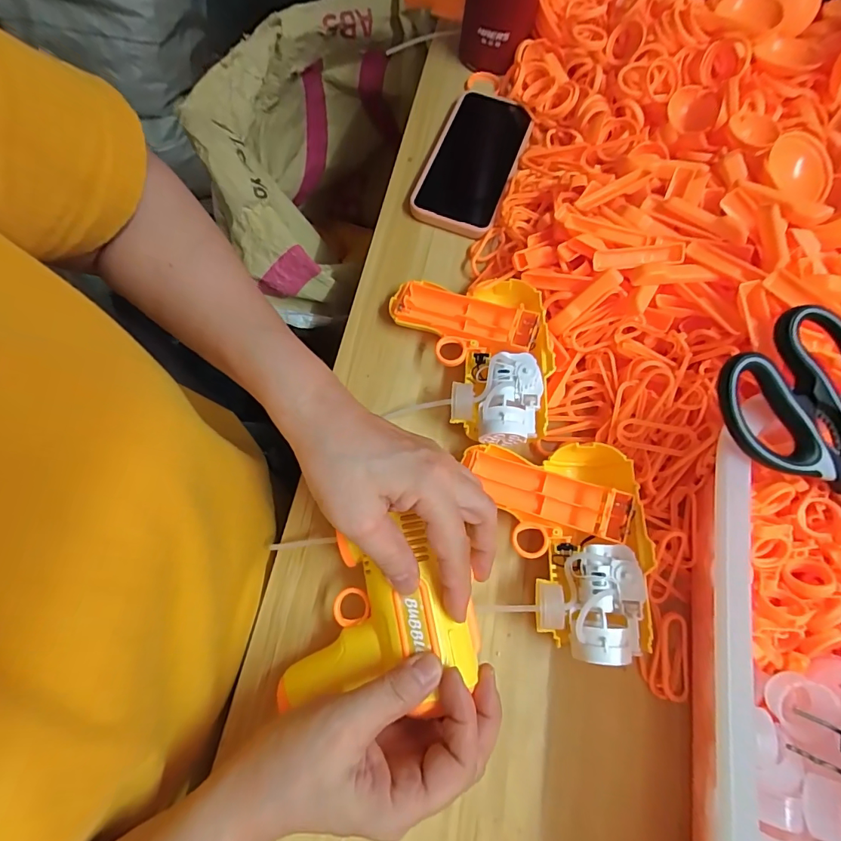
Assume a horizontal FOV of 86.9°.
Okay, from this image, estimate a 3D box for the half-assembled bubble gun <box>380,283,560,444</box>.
[{"bbox_3d":[0.037,-0.048,0.345,0.120,0.046,0.132,6,71,0],"label":"half-assembled bubble gun"}]

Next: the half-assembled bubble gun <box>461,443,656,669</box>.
[{"bbox_3d":[0.088,0.084,0.300,0.116,0.043,0.136,0,71,-2],"label":"half-assembled bubble gun"}]

